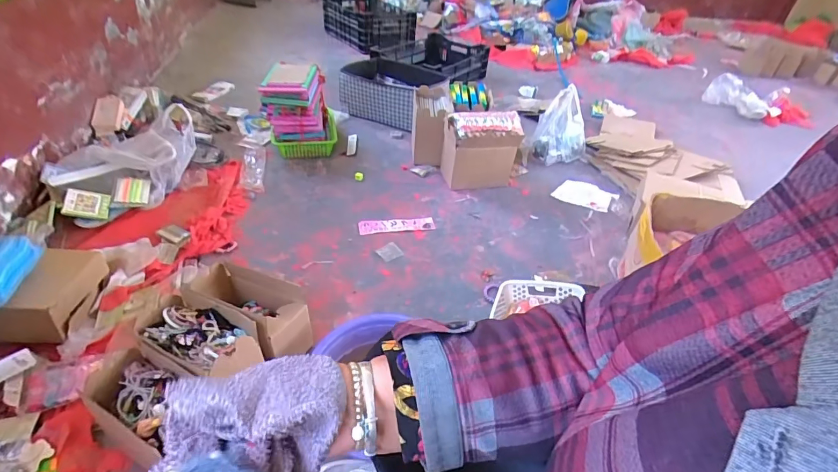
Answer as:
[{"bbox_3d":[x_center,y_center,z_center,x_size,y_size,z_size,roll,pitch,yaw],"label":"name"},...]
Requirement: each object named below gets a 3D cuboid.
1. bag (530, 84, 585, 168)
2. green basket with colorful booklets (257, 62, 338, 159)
[{"bbox_3d":[0.591,-0.445,1.699,0.200,0.241,0.139,-11,41,-20],"label":"bag"},{"bbox_3d":[-0.462,-0.498,1.641,0.259,0.275,0.322,-2,37,-12],"label":"green basket with colorful booklets"}]

